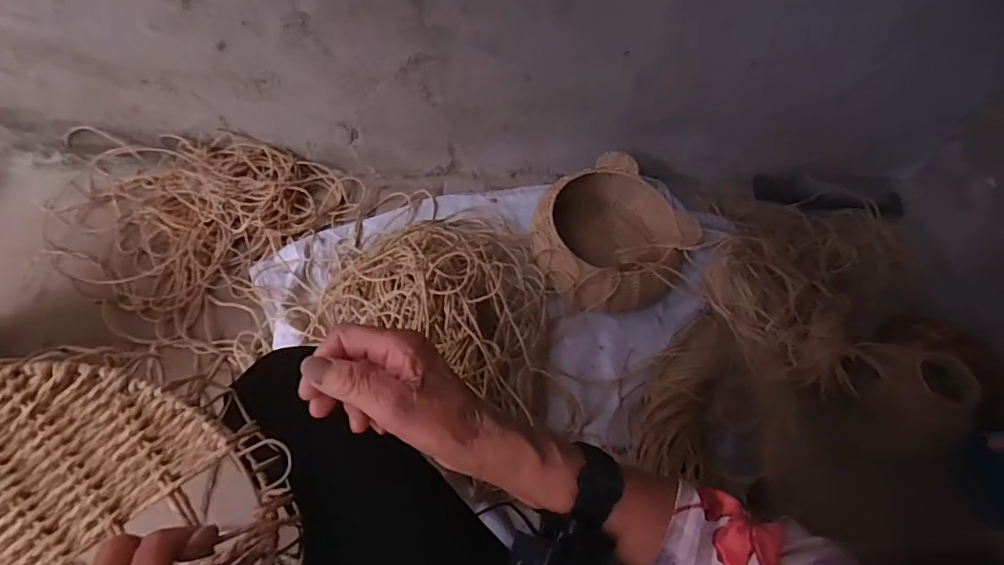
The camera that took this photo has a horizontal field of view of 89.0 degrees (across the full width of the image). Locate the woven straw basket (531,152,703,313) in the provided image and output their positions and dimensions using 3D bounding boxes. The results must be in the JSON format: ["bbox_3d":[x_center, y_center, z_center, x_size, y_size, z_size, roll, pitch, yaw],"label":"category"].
[{"bbox_3d":[0.238,-0.103,1.082,0.298,0.133,0.356,28,61,11],"label":"woven straw basket"}]

